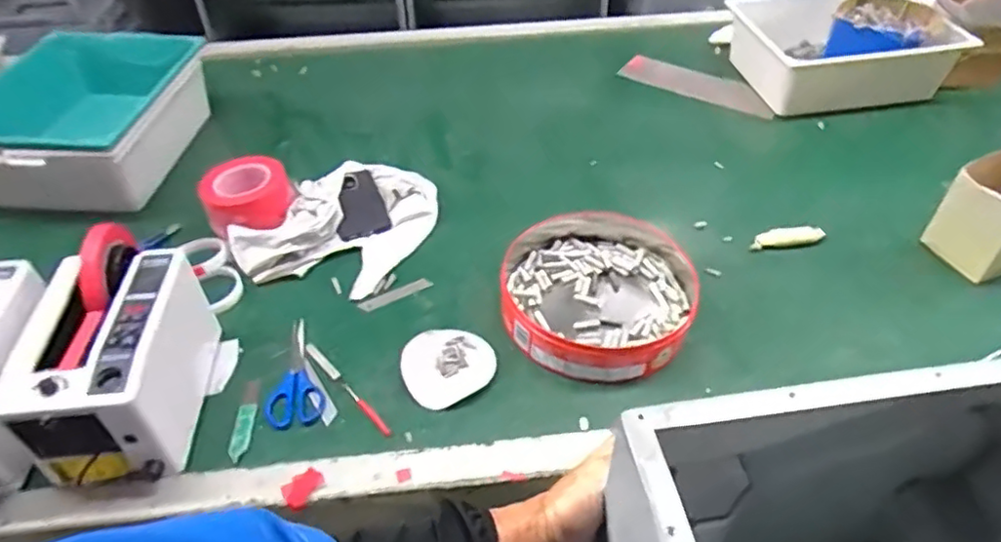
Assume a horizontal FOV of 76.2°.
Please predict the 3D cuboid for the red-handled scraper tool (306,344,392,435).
[{"bbox_3d":[-0.196,0.150,0.817,0.013,0.011,0.192,-35,54,-28],"label":"red-handled scraper tool"}]

